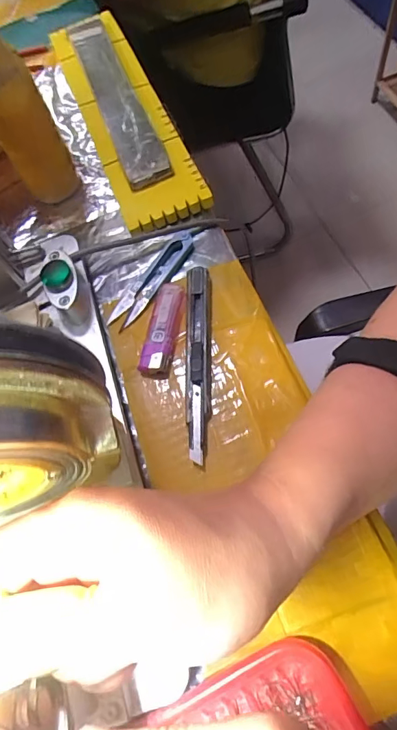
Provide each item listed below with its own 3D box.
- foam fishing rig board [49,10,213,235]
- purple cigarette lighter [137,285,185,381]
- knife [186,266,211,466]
[{"bbox_3d":[-0.085,-0.280,0.474,0.079,0.029,0.354,-19,64,-9],"label":"foam fishing rig board"},{"bbox_3d":[-0.029,-0.029,0.349,0.025,0.015,0.082,4,67,10],"label":"purple cigarette lighter"},{"bbox_3d":[0.000,-0.007,0.329,0.018,0.011,0.155,-3,66,7],"label":"knife"}]

